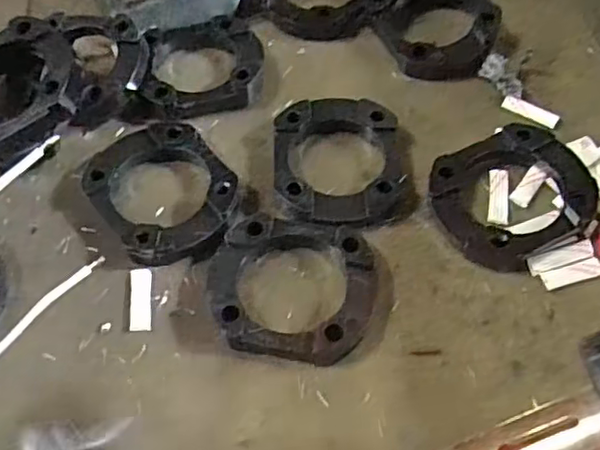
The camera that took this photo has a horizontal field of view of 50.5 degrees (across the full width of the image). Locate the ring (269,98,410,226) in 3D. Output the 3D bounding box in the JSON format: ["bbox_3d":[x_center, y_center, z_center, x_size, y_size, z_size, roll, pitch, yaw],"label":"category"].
[{"bbox_3d":[0.015,-0.024,0.248,0.049,0.012,0.058,-4,58,-2],"label":"ring"}]

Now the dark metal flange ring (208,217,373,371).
[{"bbox_3d":[-0.003,0.022,0.221,0.056,0.012,0.052,0,58,1],"label":"dark metal flange ring"}]

